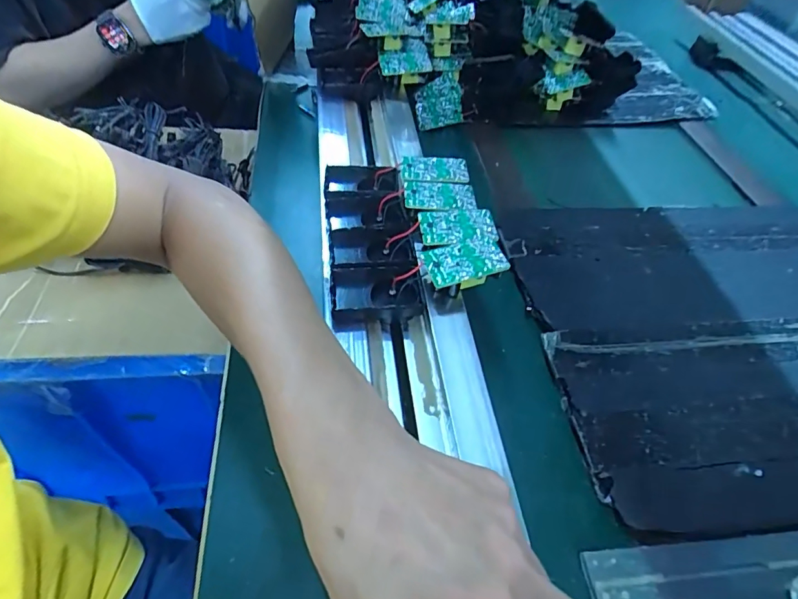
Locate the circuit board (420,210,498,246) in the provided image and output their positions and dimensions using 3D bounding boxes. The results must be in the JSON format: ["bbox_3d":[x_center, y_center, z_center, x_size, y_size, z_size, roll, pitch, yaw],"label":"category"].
[{"bbox_3d":[0.049,-0.061,0.388,0.061,0.004,0.039,-4,53,-5],"label":"circuit board"}]

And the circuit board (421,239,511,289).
[{"bbox_3d":[0.052,-0.030,0.364,0.061,0.009,0.037,-11,52,-17],"label":"circuit board"}]

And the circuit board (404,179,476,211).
[{"bbox_3d":[0.036,-0.094,0.412,0.062,0.004,0.039,1,50,-7],"label":"circuit board"}]

